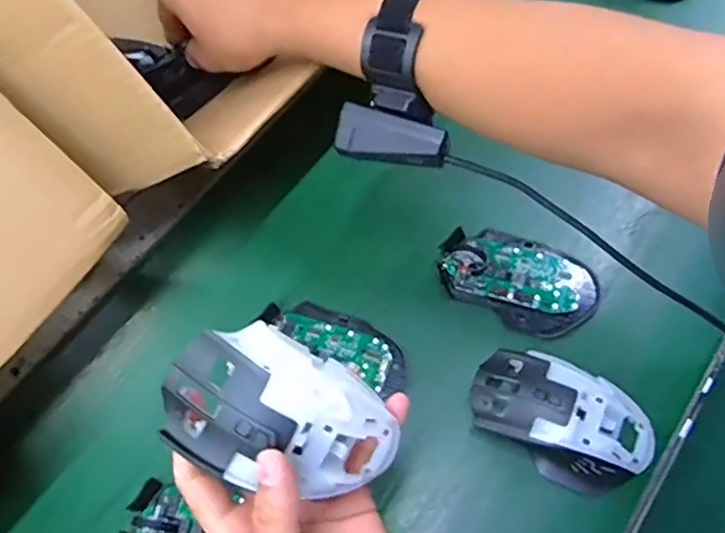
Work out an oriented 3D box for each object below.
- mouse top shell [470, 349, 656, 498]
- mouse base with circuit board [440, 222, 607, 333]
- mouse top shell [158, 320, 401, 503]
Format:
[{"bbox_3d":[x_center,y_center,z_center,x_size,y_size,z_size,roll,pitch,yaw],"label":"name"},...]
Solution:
[{"bbox_3d":[0.128,0.097,0.393,0.115,0.036,0.072,25,66,16],"label":"mouse top shell"},{"bbox_3d":[0.116,0.005,0.452,0.114,0.024,0.068,28,67,17],"label":"mouse base with circuit board"},{"bbox_3d":[-0.036,0.072,0.287,0.110,0.034,0.069,30,80,-1],"label":"mouse top shell"}]

